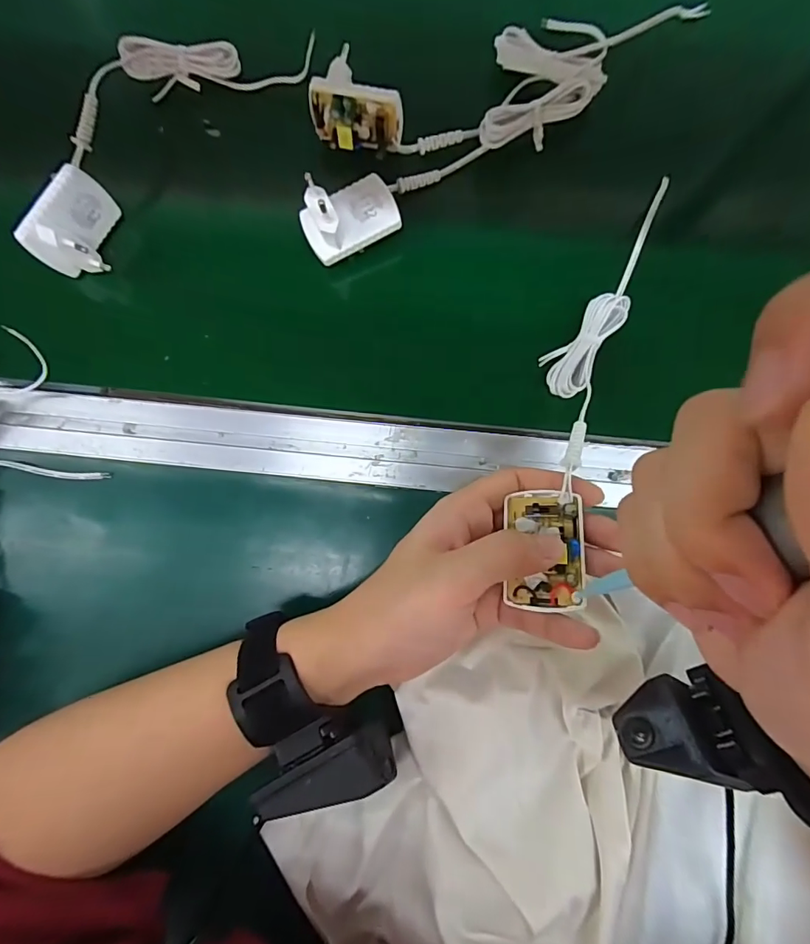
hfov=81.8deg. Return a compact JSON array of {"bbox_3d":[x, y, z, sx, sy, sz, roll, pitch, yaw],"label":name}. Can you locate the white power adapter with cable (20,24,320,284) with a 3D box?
[{"bbox_3d":[-0.168,-0.230,0.314,0.091,0.055,0.226,38,83,3],"label":"white power adapter with cable"}]

